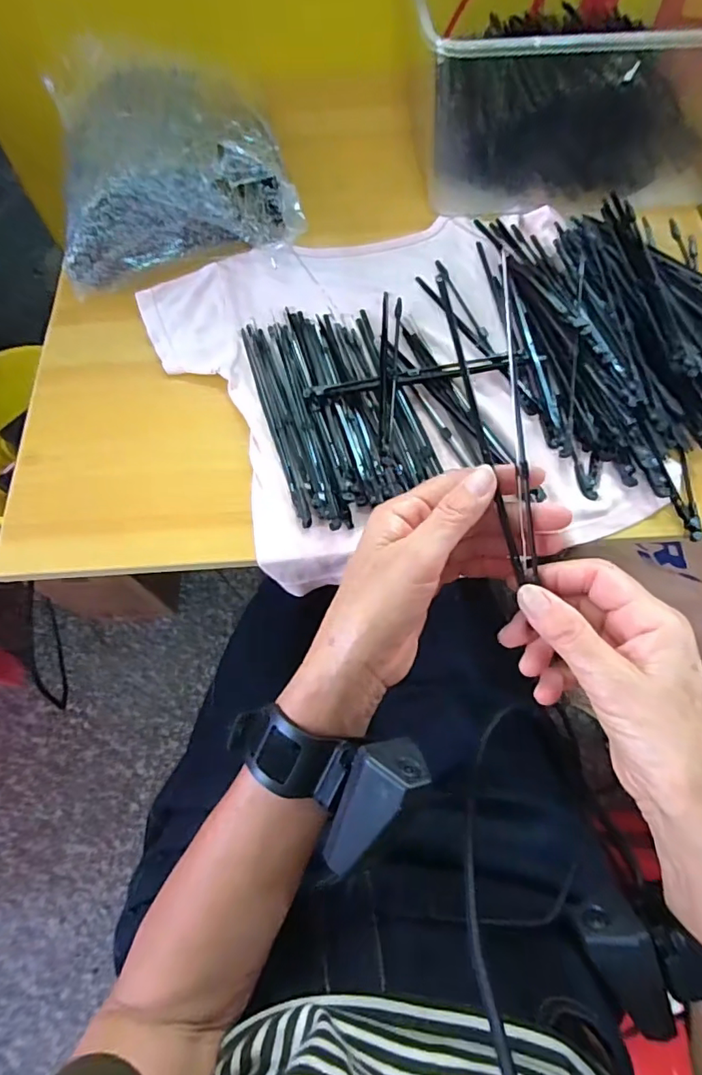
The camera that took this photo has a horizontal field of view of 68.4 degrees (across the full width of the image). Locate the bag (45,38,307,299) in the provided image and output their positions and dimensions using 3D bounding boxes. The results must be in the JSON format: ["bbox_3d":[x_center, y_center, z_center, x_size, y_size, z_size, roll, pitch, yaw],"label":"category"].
[{"bbox_3d":[-0.168,-0.354,0.478,0.198,0.068,0.254,-12,67,-5],"label":"bag"}]

